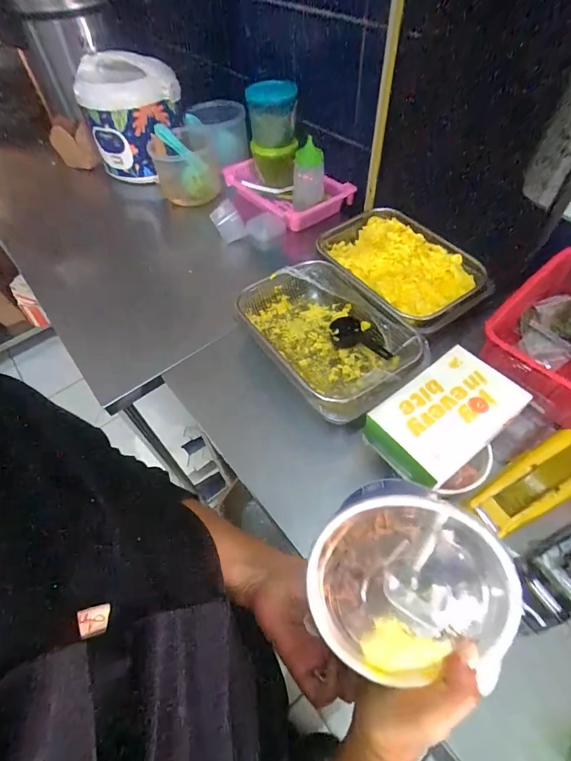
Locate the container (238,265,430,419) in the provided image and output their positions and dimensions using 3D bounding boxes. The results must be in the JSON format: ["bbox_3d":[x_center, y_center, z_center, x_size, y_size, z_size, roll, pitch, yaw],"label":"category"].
[{"bbox_3d":[0.063,-0.080,0.646,0.219,0.084,0.309,-32,59,-18],"label":"container"}]

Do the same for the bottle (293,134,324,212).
[{"bbox_3d":[0.053,-0.476,0.873,0.068,0.204,0.065,1,77,-3],"label":"bottle"}]

